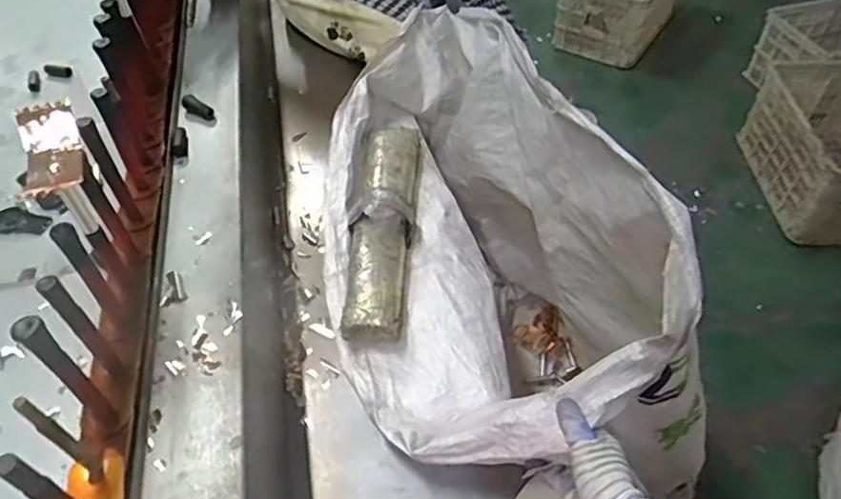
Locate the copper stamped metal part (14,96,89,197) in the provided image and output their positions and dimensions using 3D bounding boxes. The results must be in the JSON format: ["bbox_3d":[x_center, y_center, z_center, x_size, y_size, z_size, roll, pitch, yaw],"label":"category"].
[{"bbox_3d":[-0.327,-0.090,0.533,0.048,0.028,0.088,-16,48,-13],"label":"copper stamped metal part"}]

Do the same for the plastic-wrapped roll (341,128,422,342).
[{"bbox_3d":[-0.057,-0.047,0.941,0.092,0.081,0.417,3,46,5],"label":"plastic-wrapped roll"}]

